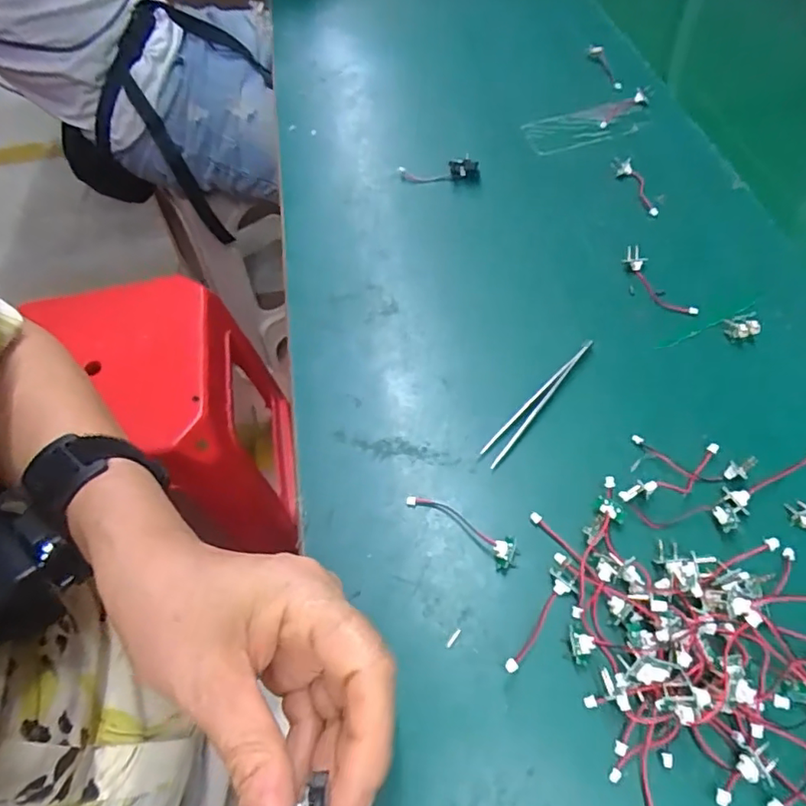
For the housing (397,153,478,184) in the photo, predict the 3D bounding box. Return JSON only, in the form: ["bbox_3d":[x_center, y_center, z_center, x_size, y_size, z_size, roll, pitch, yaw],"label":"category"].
[{"bbox_3d":[0.029,-0.183,0.439,0.062,0.019,0.014,-3,57,3],"label":"housing"}]

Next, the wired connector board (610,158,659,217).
[{"bbox_3d":[0.174,-0.162,0.414,0.015,0.007,0.065,-15,57,-5],"label":"wired connector board"}]

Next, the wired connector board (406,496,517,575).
[{"bbox_3d":[0.030,0.062,0.283,0.063,0.010,0.016,29,64,21],"label":"wired connector board"}]

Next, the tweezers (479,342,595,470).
[{"bbox_3d":[0.079,-0.004,0.325,0.011,0.009,0.103,33,65,23],"label":"tweezers"}]

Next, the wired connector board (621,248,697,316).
[{"bbox_3d":[0.164,-0.078,0.358,0.016,0.011,0.060,-25,59,-11],"label":"wired connector board"}]

